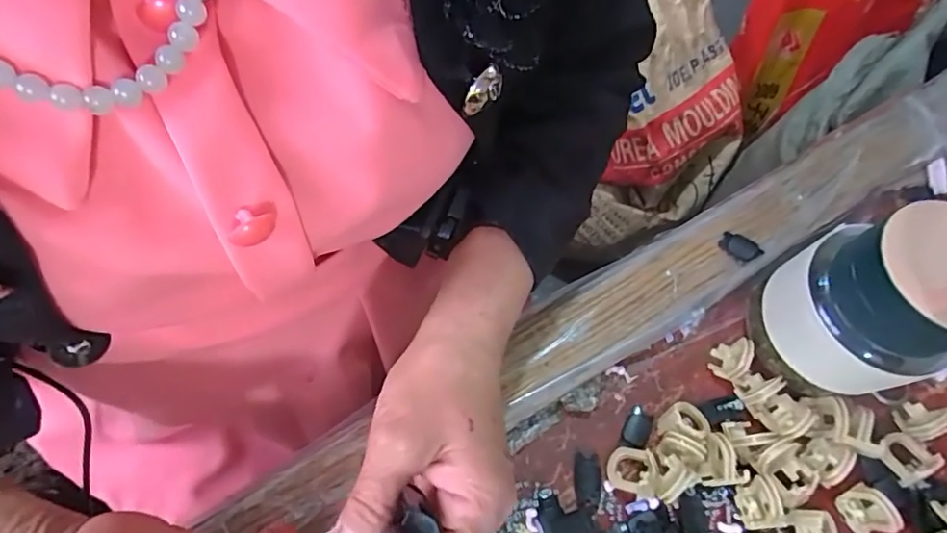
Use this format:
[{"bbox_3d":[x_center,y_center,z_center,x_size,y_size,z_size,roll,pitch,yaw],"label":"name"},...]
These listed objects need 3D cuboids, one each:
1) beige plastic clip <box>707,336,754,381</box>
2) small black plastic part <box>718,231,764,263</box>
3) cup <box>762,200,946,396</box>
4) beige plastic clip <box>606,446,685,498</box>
[{"bbox_3d":[0.144,0.052,0.308,0.018,0.022,0.019,1,66,-3],"label":"beige plastic clip"},{"bbox_3d":[0.157,-0.011,0.327,0.023,0.005,0.015,36,69,12],"label":"small black plastic part"},{"bbox_3d":[0.188,0.015,0.258,0.065,0.113,0.072,-35,72,-17],"label":"cup"},{"bbox_3d":[0.089,0.105,0.283,0.037,0.017,0.021,12,66,2],"label":"beige plastic clip"}]

